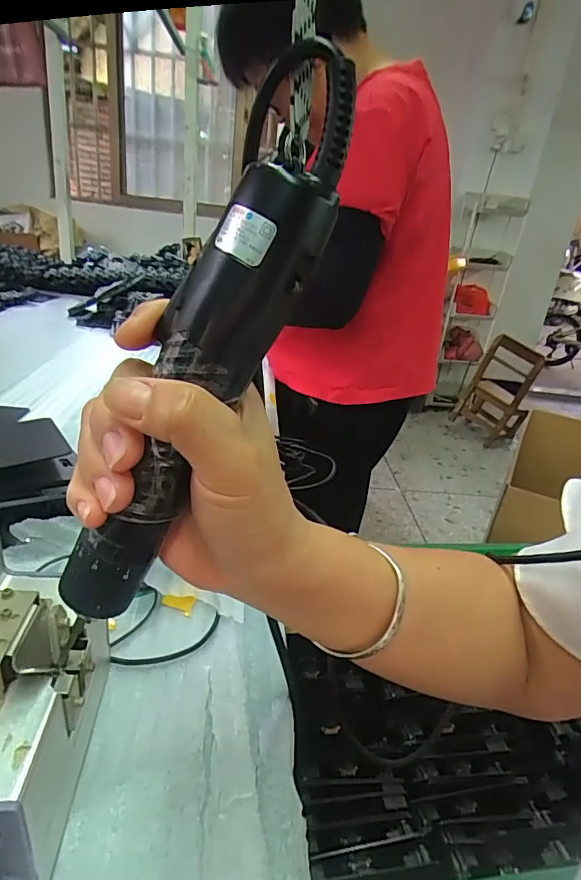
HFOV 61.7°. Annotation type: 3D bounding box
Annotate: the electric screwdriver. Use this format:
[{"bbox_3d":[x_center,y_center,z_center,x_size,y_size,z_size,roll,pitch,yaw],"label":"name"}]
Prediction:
[{"bbox_3d":[-0.036,-0.030,0.195,0.045,0.231,0.041,19,14,-38],"label":"electric screwdriver"}]

